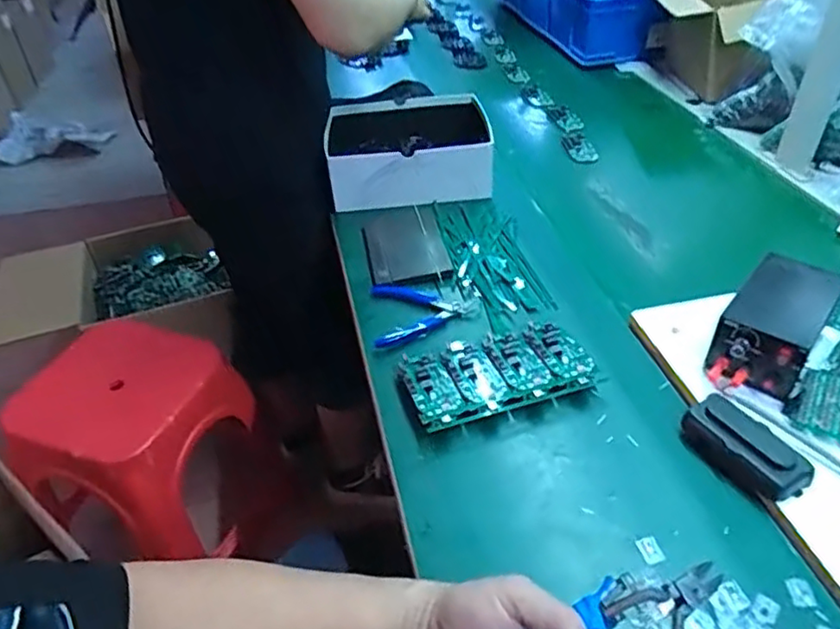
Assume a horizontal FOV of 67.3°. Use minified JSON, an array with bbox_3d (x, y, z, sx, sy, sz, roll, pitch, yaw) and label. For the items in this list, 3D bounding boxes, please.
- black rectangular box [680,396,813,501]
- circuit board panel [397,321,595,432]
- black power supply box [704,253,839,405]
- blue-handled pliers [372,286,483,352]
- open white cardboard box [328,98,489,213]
[{"bbox_3d":[0.285,0.119,0.560,0.056,0.030,0.100,-20,40,-15],"label":"black rectangular box"},{"bbox_3d":[0.080,0.062,0.661,0.189,0.024,0.103,-15,38,-9],"label":"circuit board panel"},{"bbox_3d":[0.352,0.009,0.626,0.081,0.070,0.148,25,49,34],"label":"black power supply box"},{"bbox_3d":[0.007,-0.008,0.748,0.128,0.011,0.103,-10,38,-4],"label":"blue-handled pliers"},{"bbox_3d":[-0.016,-0.260,1.012,0.246,0.095,0.228,-5,40,-1],"label":"open white cardboard box"}]

